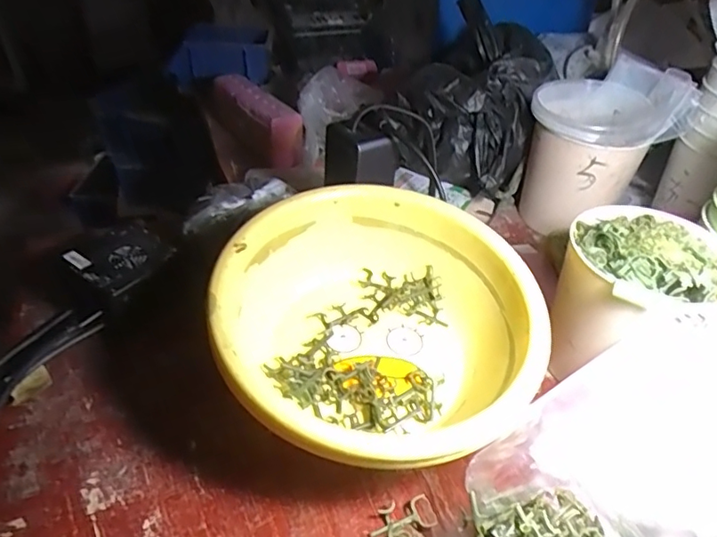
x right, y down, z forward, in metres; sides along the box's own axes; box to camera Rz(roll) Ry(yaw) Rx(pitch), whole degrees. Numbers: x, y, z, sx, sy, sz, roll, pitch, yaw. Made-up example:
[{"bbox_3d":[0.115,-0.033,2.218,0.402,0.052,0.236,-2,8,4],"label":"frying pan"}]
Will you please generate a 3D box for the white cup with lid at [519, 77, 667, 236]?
[{"bbox_3d":[0.237,-0.117,0.572,0.113,0.134,0.104,2,39,-1],"label":"white cup with lid"}]

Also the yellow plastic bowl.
[{"bbox_3d":[0.013,0.043,0.384,0.218,0.095,0.218,2,39,-1],"label":"yellow plastic bowl"}]

